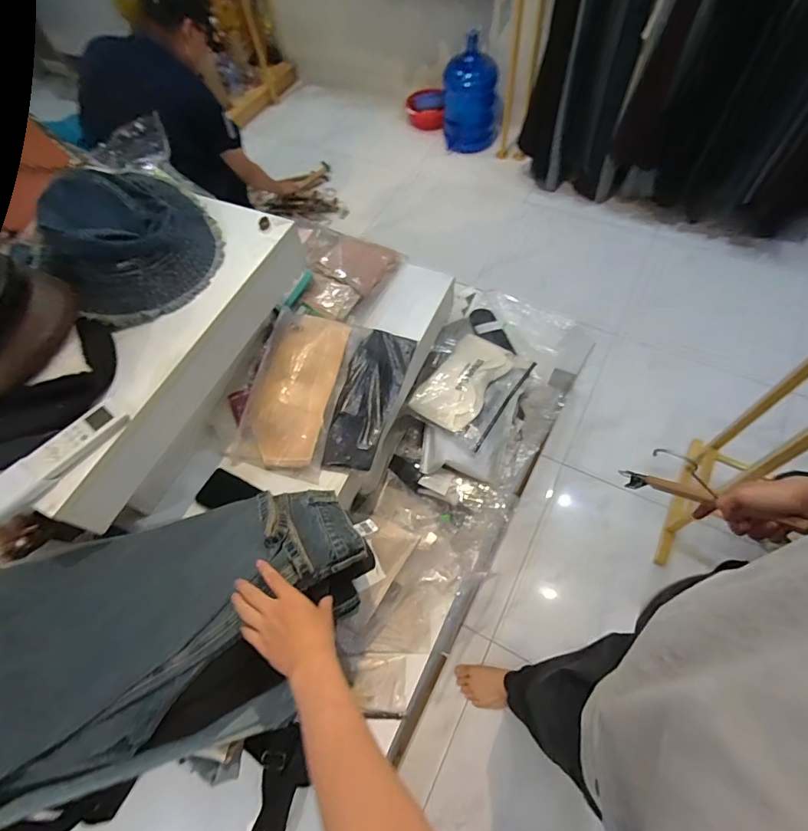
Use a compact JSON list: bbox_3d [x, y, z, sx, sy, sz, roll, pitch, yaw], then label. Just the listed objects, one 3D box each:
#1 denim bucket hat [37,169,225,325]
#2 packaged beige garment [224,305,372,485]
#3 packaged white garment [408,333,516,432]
[{"bbox_3d":[-0.439,-0.290,0.730,0.256,0.136,0.216,-37,65,-15],"label":"denim bucket hat"},{"bbox_3d":[-0.223,-0.057,0.959,0.202,0.089,0.348,13,63,11],"label":"packaged beige garment"},{"bbox_3d":[0.156,-0.092,1.162,0.155,0.057,0.303,30,67,19],"label":"packaged white garment"}]

